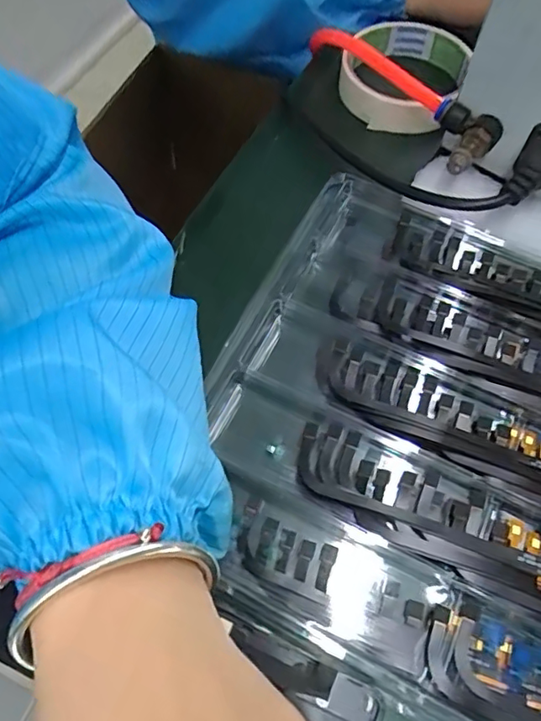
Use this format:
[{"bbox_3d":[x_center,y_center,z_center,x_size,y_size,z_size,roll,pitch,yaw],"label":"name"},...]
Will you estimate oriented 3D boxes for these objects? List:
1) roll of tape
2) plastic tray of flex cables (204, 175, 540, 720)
[{"bbox_3d":[0.088,-0.180,0.346,0.081,0.031,0.085,1,65,-1],"label":"roll of tape"},{"bbox_3d":[0.103,0.044,0.233,0.263,0.021,0.209,25,66,15],"label":"plastic tray of flex cables"}]

